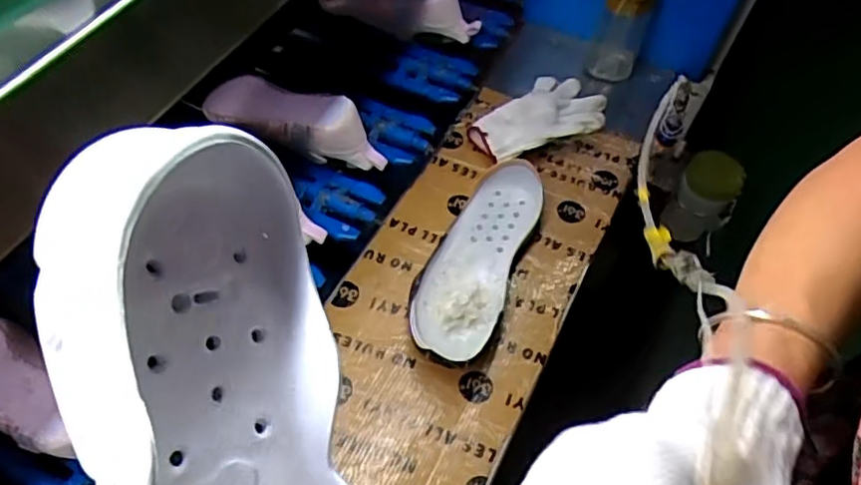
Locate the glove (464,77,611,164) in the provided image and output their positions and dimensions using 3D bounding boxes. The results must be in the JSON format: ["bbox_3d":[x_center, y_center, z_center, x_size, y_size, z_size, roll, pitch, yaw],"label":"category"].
[{"bbox_3d":[0.142,-0.150,0.770,0.176,0.031,0.102,-29,56,-26],"label":"glove"}]

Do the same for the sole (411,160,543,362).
[{"bbox_3d":[0.049,0.020,0.674,0.086,0.057,0.245,20,57,9],"label":"sole"}]

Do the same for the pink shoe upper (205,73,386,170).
[{"bbox_3d":[-0.162,-0.148,0.770,0.225,0.088,0.070,18,57,8],"label":"pink shoe upper"}]

